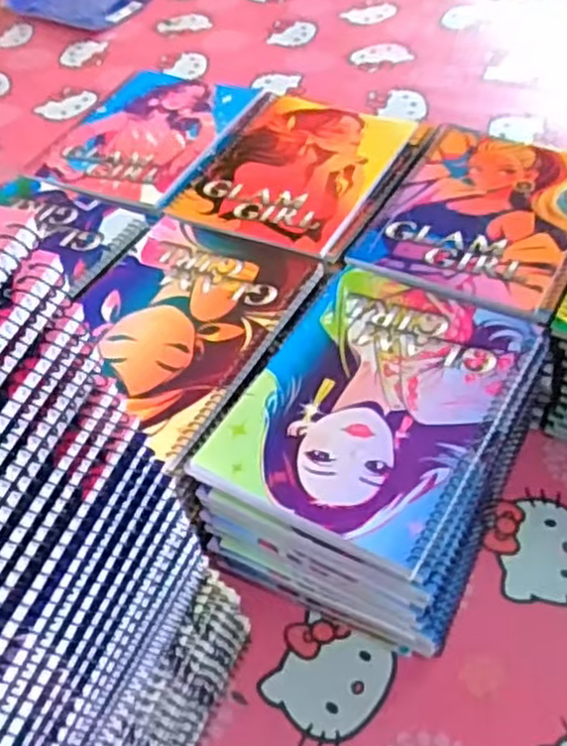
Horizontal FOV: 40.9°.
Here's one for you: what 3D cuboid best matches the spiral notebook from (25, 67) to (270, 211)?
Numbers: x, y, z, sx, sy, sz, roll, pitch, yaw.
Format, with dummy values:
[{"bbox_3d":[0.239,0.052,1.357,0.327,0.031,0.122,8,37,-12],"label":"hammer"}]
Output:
[{"bbox_3d":[-0.127,-0.228,0.718,0.159,0.006,0.204,19,53,21],"label":"spiral notebook"}]

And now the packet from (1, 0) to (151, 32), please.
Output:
[{"bbox_3d":[-0.326,-0.599,1.220,0.220,0.008,0.151,25,55,25],"label":"packet"}]

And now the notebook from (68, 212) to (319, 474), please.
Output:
[{"bbox_3d":[-0.080,-0.039,0.546,0.157,0.008,0.192,22,54,23],"label":"notebook"}]

